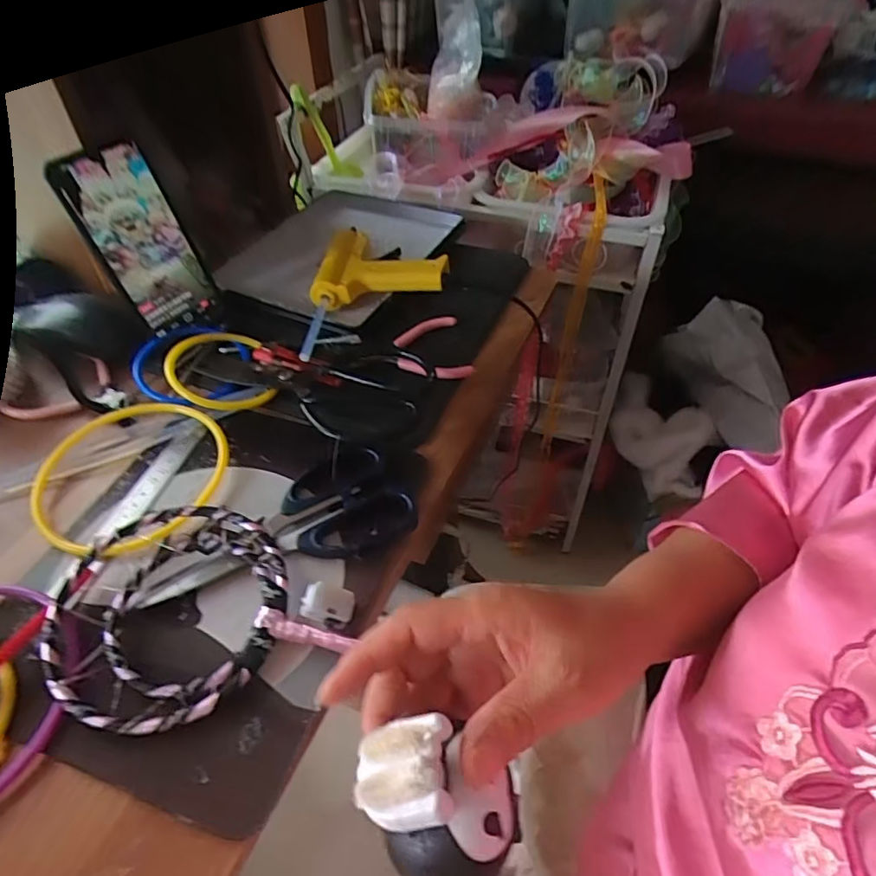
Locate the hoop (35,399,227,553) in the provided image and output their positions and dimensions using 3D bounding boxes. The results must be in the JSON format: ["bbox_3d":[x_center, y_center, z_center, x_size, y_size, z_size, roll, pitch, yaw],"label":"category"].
[{"bbox_3d":[-0.216,0.023,0.393,0.125,0.015,0.129,9,48,9],"label":"hoop"}]

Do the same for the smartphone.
[{"bbox_3d":[-0.243,-0.158,0.465,0.011,0.152,0.074,16,49,36],"label":"smartphone"}]

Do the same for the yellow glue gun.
[{"bbox_3d":[-0.055,-0.128,0.508,0.125,0.040,0.150,1,47,2],"label":"yellow glue gun"}]

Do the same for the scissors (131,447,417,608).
[{"bbox_3d":[-0.102,0.059,0.355,0.166,0.019,0.077,-24,51,-20],"label":"scissors"}]

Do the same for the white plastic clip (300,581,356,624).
[{"bbox_3d":[-0.063,0.093,0.317,0.029,0.011,0.017,4,47,5],"label":"white plastic clip"}]

